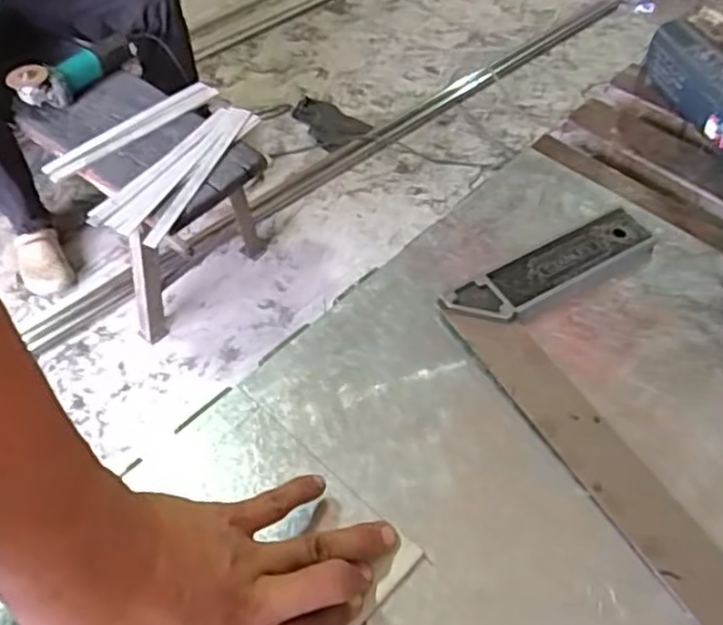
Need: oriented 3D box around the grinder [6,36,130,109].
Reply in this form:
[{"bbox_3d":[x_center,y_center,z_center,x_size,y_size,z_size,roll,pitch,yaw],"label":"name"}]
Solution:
[{"bbox_3d":[-0.607,-0.521,1.505,0.103,0.086,0.301,15,42,17],"label":"grinder"}]

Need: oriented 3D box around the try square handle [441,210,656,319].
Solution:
[{"bbox_3d":[0.146,-0.034,0.545,0.171,0.014,0.041,-26,57,-18],"label":"try square handle"}]

